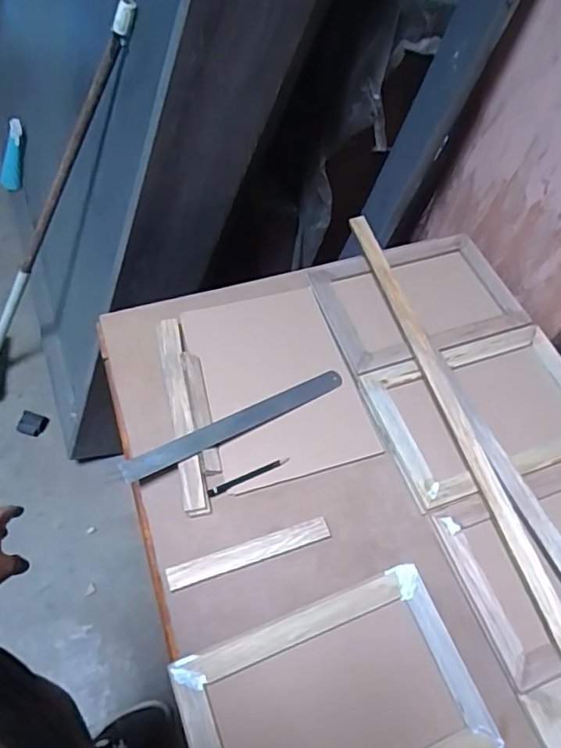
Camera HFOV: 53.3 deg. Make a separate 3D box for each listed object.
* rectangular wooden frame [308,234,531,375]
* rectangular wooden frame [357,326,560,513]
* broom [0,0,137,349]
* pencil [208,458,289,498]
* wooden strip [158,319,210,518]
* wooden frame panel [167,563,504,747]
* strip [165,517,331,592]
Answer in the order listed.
[{"bbox_3d":[0.217,-0.128,0.880,0.300,0.013,0.212,-16,60,-11],"label":"rectangular wooden frame"},{"bbox_3d":[0.286,0.044,0.775,0.296,0.022,0.206,-17,60,-12],"label":"rectangular wooden frame"},{"bbox_3d":[-0.550,-0.294,1.270,0.055,1.136,0.221,6,51,-38],"label":"broom"},{"bbox_3d":[-0.040,0.132,0.718,0.111,0.009,0.009,-22,62,-15],"label":"pencil"},{"bbox_3d":[-0.135,0.048,0.754,0.030,0.023,0.291,-11,59,-8],"label":"wooden strip"},{"bbox_3d":[0.058,0.351,0.584,0.295,0.018,0.202,-18,61,-13],"label":"wooden frame panel"},{"bbox_3d":[-0.036,0.214,0.667,0.195,0.016,0.025,-16,60,-11],"label":"strip"}]

